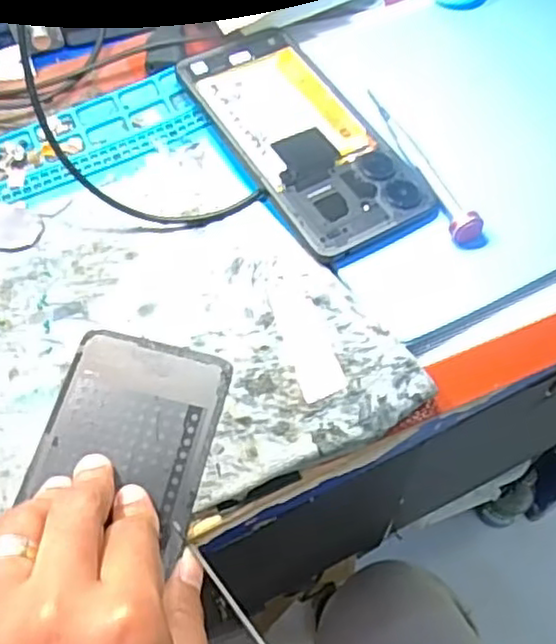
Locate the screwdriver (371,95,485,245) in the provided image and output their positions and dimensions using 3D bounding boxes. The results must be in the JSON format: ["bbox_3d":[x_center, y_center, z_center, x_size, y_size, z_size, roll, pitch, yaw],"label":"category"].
[{"bbox_3d":[0.079,-0.093,0.380,0.014,0.010,0.117,-18,63,-8],"label":"screwdriver"}]

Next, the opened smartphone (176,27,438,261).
[{"bbox_3d":[0.012,-0.106,0.391,0.074,0.009,0.164,-27,62,-14],"label":"opened smartphone"}]

